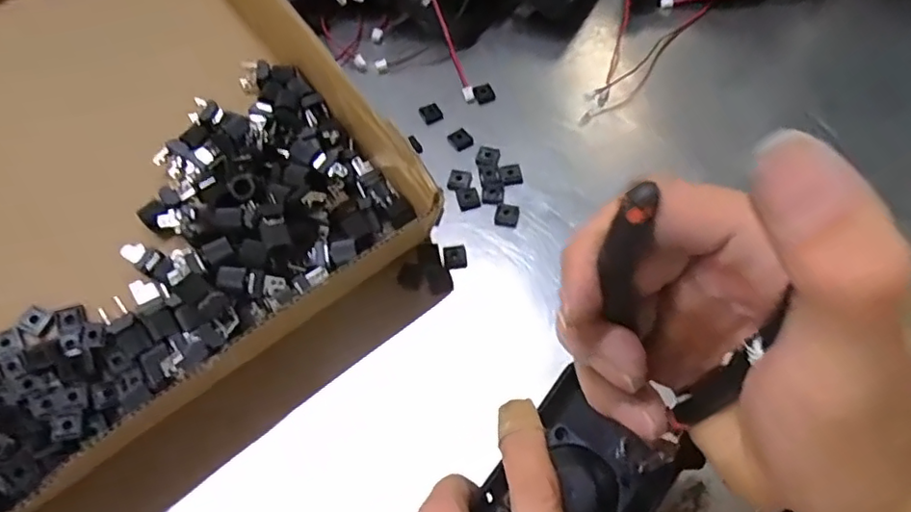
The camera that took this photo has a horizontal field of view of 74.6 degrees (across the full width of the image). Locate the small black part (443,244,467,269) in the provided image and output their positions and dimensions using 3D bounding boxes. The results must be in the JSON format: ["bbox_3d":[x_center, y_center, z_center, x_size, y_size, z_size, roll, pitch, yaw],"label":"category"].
[{"bbox_3d":[0.000,0.000,0.343,0.013,0.004,0.016,-7,59,-1],"label":"small black part"}]

